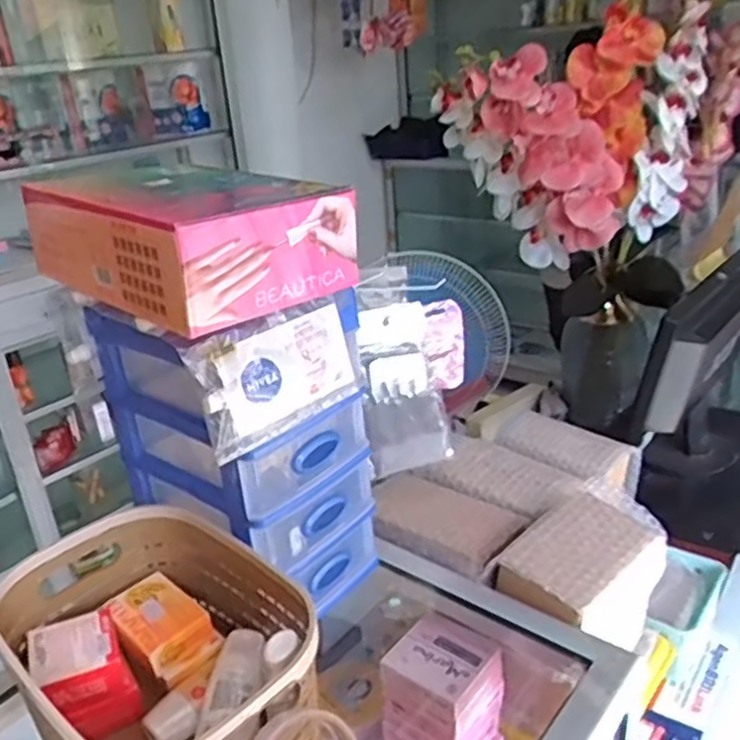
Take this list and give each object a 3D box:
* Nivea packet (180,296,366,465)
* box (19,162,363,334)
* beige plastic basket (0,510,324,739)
[{"bbox_3d":[-0.057,-0.001,0.506,0.137,0.073,0.024,-25,31,-38],"label":"Nivea packet"},{"bbox_3d":[-0.126,-0.095,0.518,0.195,0.071,0.141,17,32,40],"label":"box"},{"bbox_3d":[-0.142,0.199,0.498,0.216,0.092,0.158,18,32,41],"label":"beige plastic basket"}]

